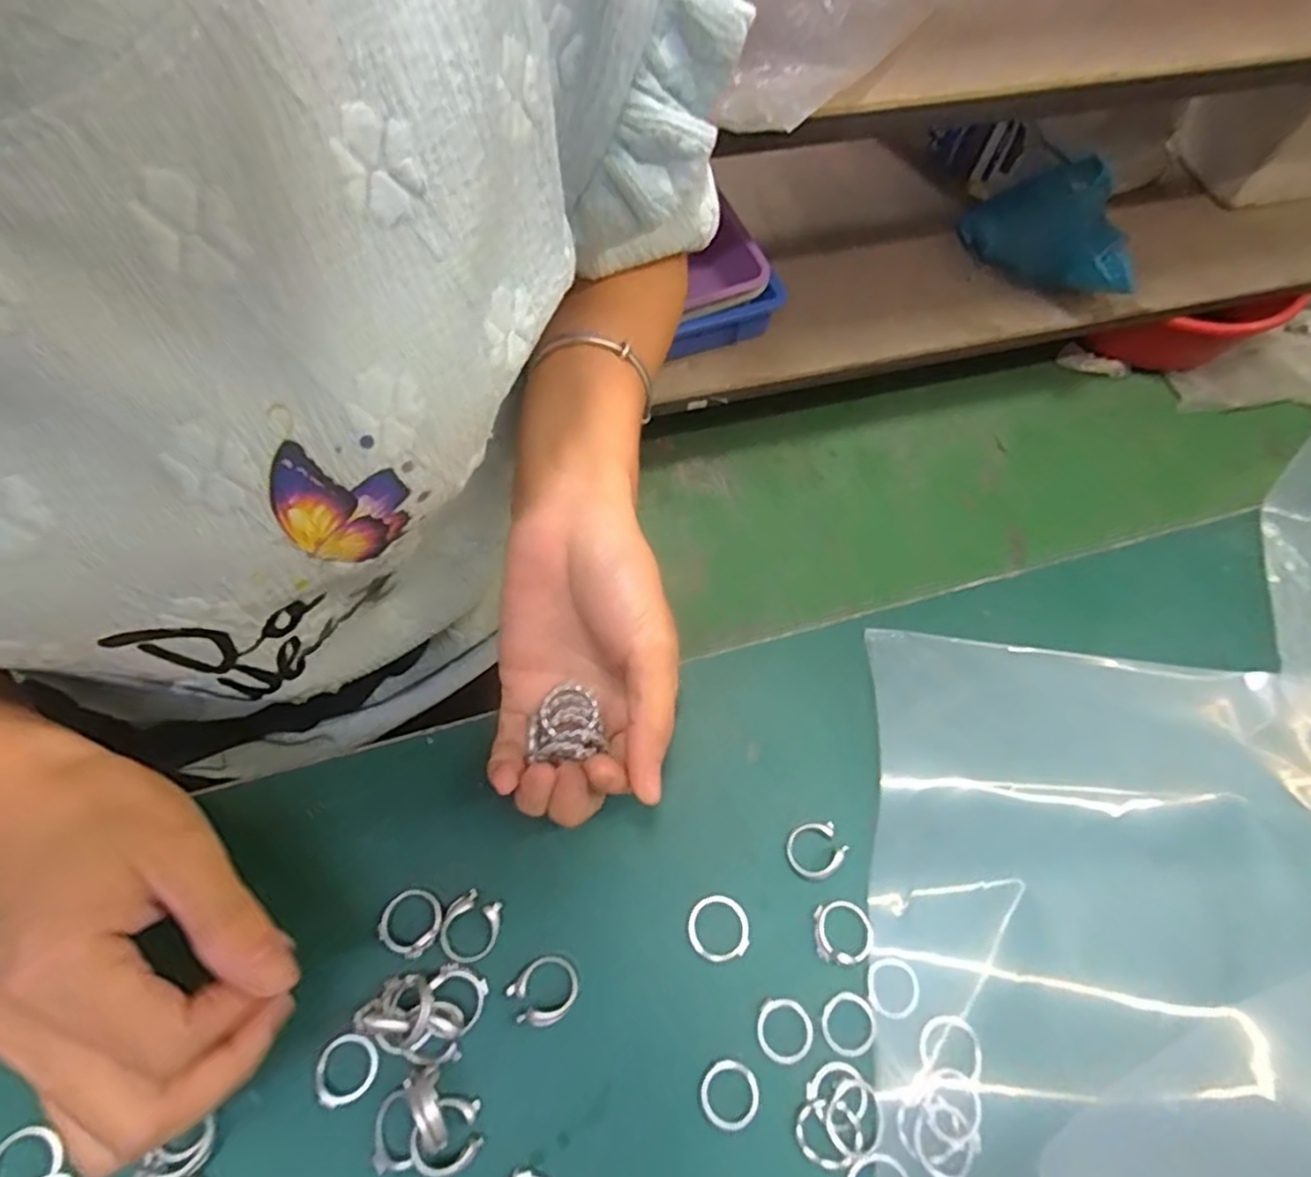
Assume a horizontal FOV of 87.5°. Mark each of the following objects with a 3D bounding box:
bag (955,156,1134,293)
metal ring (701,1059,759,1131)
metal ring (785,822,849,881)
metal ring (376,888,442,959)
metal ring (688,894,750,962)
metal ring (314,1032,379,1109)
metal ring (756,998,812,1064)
[{"bbox_3d":[0.618,-0.558,1.063,0.112,0.169,0.306,-29,69,-14],"label":"bag"},{"bbox_3d":[0.026,0.176,0.238,0.020,0.004,0.020,1,66,-3],"label":"metal ring"},{"bbox_3d":[0.063,0.103,0.269,0.022,0.005,0.020,1,66,-3],"label":"metal ring"},{"bbox_3d":[-0.090,0.123,0.252,0.022,0.005,0.022,1,66,-3],"label":"metal ring"},{"bbox_3d":[0.024,0.128,0.258,0.023,0.004,0.022,1,66,-3],"label":"metal ring"},{"bbox_3d":[-0.106,0.164,0.234,0.021,0.004,0.020,1,66,-3],"label":"metal ring"},{"bbox_3d":[0.047,0.159,0.245,0.020,0.004,0.020,1,66,-3],"label":"metal ring"}]

